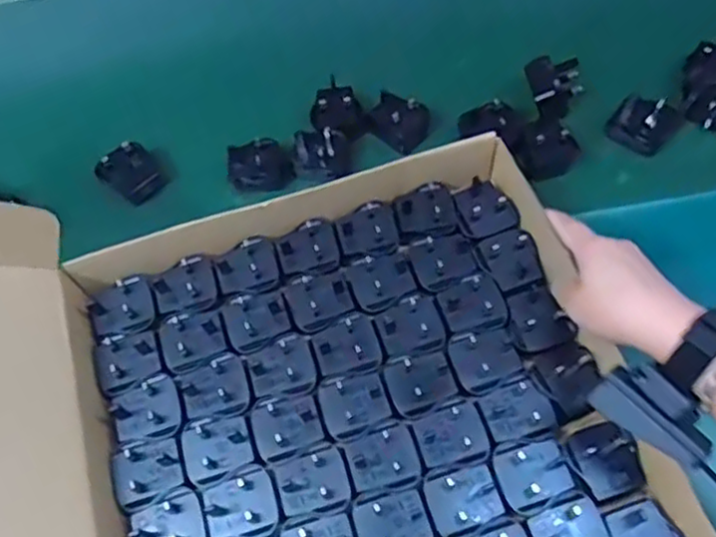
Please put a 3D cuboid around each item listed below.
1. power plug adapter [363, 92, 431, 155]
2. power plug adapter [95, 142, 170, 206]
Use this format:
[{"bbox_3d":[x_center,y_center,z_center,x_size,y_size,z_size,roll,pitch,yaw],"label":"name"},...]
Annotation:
[{"bbox_3d":[0.038,-0.136,0.629,0.051,0.037,0.041,39,70,22],"label":"power plug adapter"},{"bbox_3d":[-0.203,-0.085,0.624,0.055,0.041,0.041,-38,65,-16],"label":"power plug adapter"}]

